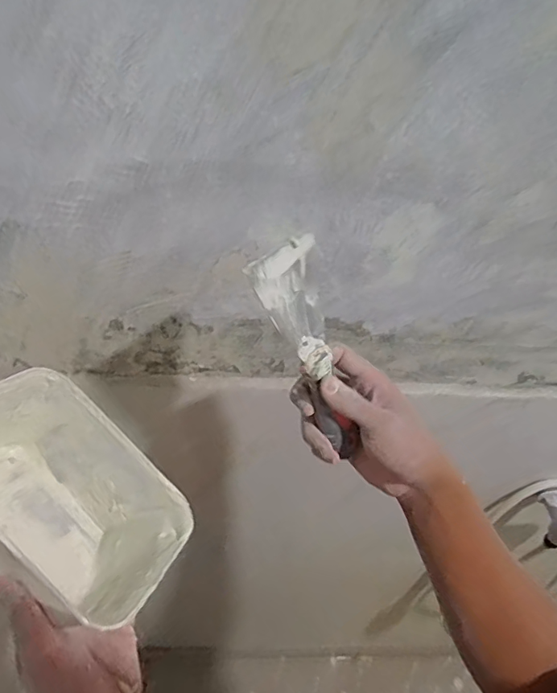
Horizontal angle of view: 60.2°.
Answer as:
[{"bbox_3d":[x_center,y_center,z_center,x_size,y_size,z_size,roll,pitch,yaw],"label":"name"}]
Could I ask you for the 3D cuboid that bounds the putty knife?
[{"bbox_3d":[0.030,0.009,0.384,0.017,0.185,0.063,1,32,42],"label":"putty knife"}]

